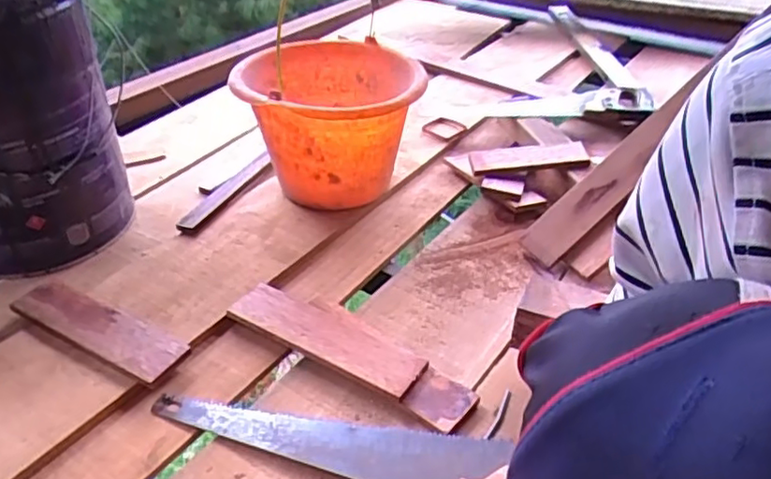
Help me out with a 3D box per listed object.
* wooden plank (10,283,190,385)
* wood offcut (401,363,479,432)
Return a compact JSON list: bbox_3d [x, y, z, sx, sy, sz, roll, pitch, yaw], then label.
[{"bbox_3d":[-0.360,0.111,0.794,0.253,0.018,0.066,19,42,22],"label":"wooden plank"},{"bbox_3d":[0.064,0.181,0.724,0.071,0.020,0.067,28,46,30],"label":"wood offcut"}]

